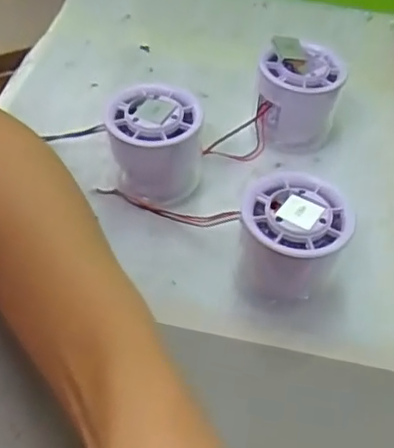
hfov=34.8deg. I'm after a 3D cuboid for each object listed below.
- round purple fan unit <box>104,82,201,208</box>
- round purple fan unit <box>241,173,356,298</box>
[{"bbox_3d":[-0.026,-0.046,0.386,0.058,0.060,0.051,4,48,-2],"label":"round purple fan unit"},{"bbox_3d":[0.049,0.011,0.337,0.054,0.059,0.051,3,48,-3],"label":"round purple fan unit"}]

